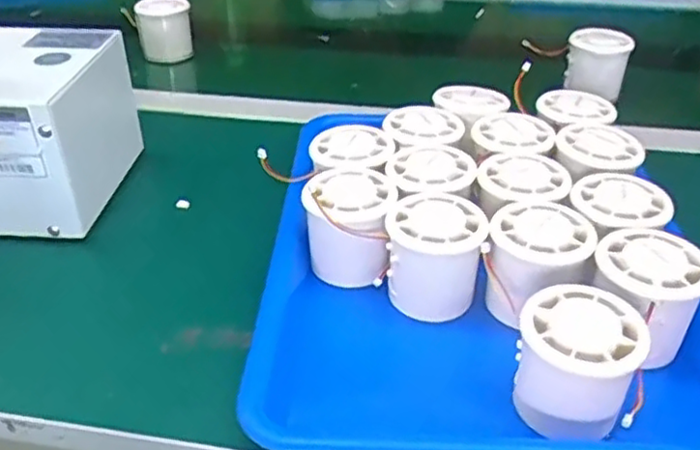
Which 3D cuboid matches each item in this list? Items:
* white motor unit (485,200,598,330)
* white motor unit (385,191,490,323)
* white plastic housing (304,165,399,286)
[{"bbox_3d":[0.107,0.026,0.395,0.053,0.057,0.061,12,36,18],"label":"white motor unit"},{"bbox_3d":[0.050,0.018,0.405,0.053,0.058,0.051,0,34,0],"label":"white motor unit"},{"bbox_3d":[0.000,0.002,0.428,0.052,0.056,0.057,0,34,0],"label":"white plastic housing"}]

